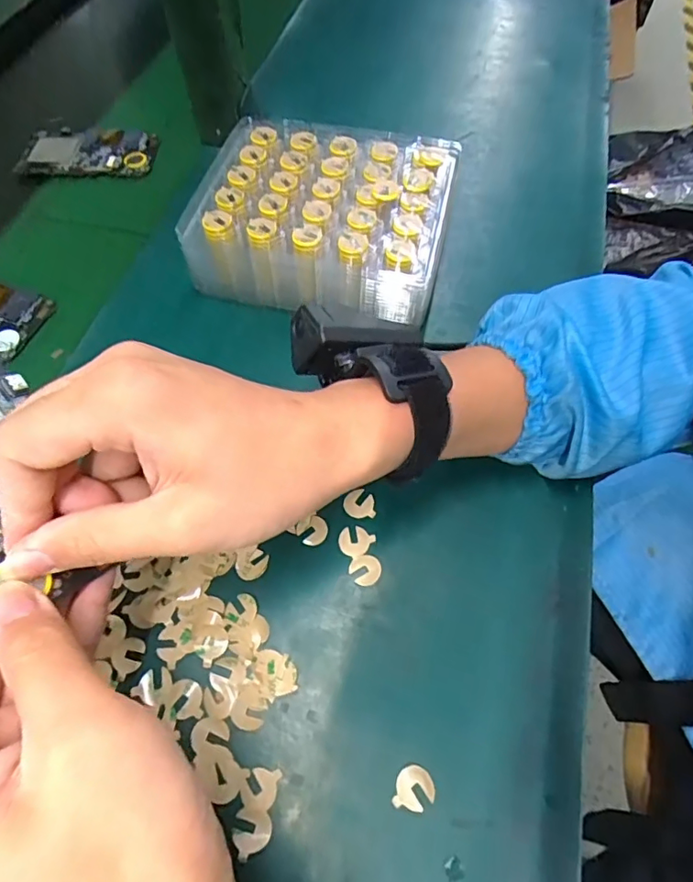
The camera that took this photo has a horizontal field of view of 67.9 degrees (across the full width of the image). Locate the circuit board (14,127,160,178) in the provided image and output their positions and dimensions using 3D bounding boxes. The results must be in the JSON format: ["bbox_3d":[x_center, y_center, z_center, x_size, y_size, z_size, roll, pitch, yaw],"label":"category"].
[{"bbox_3d":[-0.235,-0.266,0.472,0.117,0.010,0.063,4,61,3],"label":"circuit board"}]

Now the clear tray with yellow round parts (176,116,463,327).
[{"bbox_3d":[-0.013,-0.162,0.381,0.175,0.064,0.150,14,62,8],"label":"clear tray with yellow round parts"}]

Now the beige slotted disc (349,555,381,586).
[{"bbox_3d":[0.011,0.071,0.287,0.016,0.004,0.017,-25,64,-12],"label":"beige slotted disc"}]

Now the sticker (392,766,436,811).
[{"bbox_3d":[0.032,0.161,0.239,0.018,0.004,0.018,0,61,0],"label":"sticker"}]

